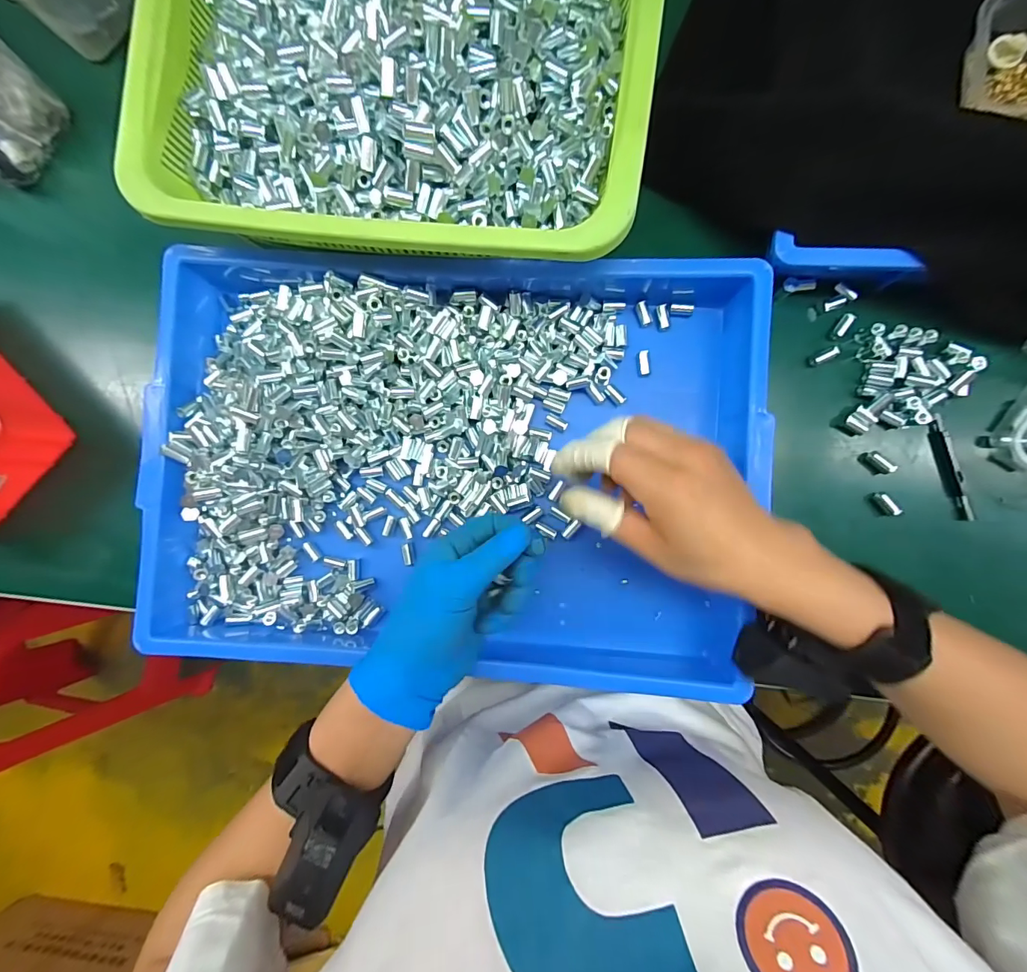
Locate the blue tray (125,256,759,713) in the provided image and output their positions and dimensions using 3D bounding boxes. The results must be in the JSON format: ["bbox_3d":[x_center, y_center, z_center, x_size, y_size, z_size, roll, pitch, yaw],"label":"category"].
[{"bbox_3d":[-0.046,-0.017,0.322,0.418,0.055,0.299,3,93,3],"label":"blue tray"}]

